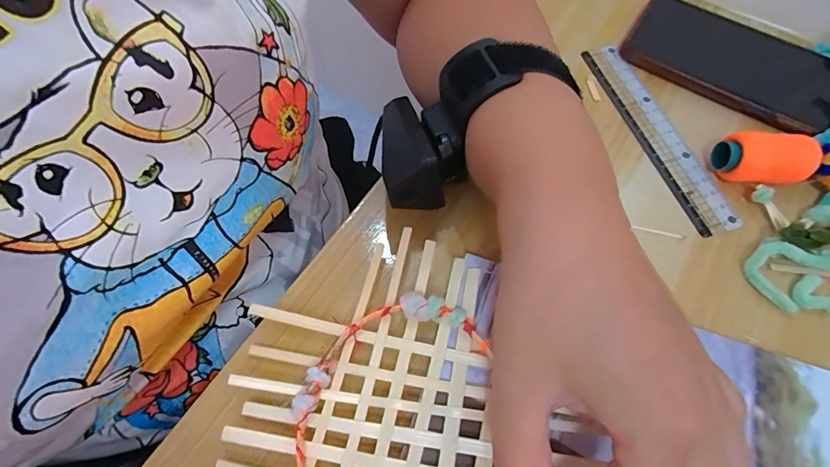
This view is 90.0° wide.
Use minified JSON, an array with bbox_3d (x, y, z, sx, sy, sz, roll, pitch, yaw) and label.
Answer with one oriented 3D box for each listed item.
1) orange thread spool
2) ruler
[{"bbox_3d":[0.215,-0.044,0.256,0.053,0.027,0.028,-2,63,-2],"label":"orange thread spool"},{"bbox_3d":[0.162,-0.069,0.281,0.031,0.005,0.155,-16,67,-8],"label":"ruler"}]

